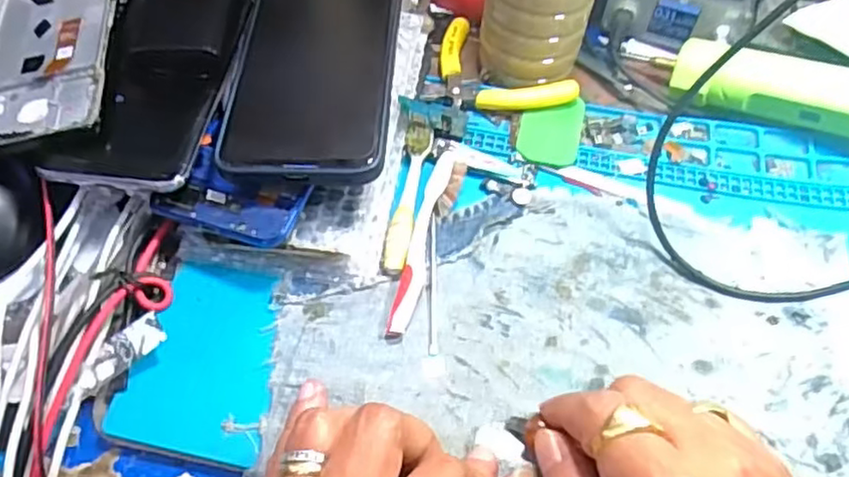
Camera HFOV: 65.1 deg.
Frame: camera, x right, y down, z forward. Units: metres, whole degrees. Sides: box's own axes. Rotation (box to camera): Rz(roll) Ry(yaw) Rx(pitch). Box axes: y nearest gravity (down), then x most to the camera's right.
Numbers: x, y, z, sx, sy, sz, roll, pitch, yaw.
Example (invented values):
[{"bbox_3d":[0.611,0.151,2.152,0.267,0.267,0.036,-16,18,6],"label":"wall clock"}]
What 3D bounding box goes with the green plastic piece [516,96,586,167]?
[{"bbox_3d":[0.074,-0.062,0.386,0.037,0.004,0.046,7,59,2],"label":"green plastic piece"}]

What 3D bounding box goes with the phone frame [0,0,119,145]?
[{"bbox_3d":[-0.205,-0.110,0.364,0.074,0.005,0.157,-12,55,0],"label":"phone frame"}]

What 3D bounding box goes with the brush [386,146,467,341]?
[{"bbox_3d":[0.002,-0.001,0.338,0.017,0.007,0.111,14,60,7],"label":"brush"}]

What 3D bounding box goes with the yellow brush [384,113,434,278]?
[{"bbox_3d":[-0.009,-0.025,0.348,0.014,0.007,0.093,9,59,4],"label":"yellow brush"}]

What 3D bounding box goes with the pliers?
[{"bbox_3d":[0.034,-0.106,0.404,0.086,0.015,0.091,-16,61,-11],"label":"pliers"}]

